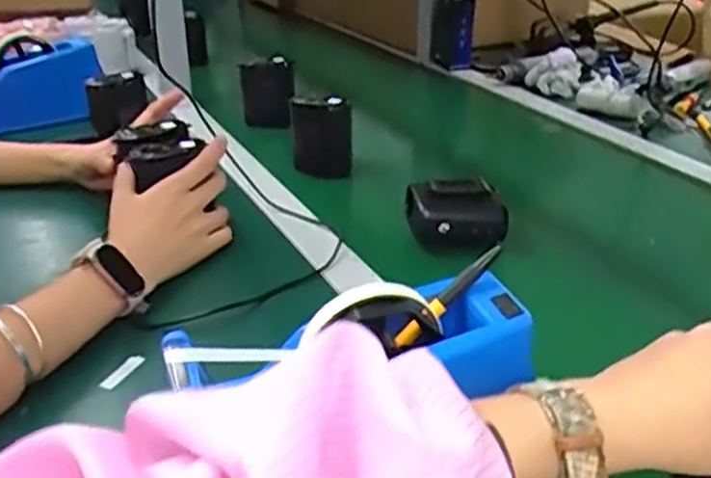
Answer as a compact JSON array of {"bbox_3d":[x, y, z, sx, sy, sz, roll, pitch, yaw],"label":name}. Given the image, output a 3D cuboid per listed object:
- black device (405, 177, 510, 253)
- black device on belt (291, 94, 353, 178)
[{"bbox_3d":[0.093,-0.023,0.655,0.085,0.056,0.051,-4,28,-3],"label":"black device"},{"bbox_3d":[-0.038,-0.114,0.808,0.066,0.093,0.046,-4,28,-3],"label":"black device on belt"}]

